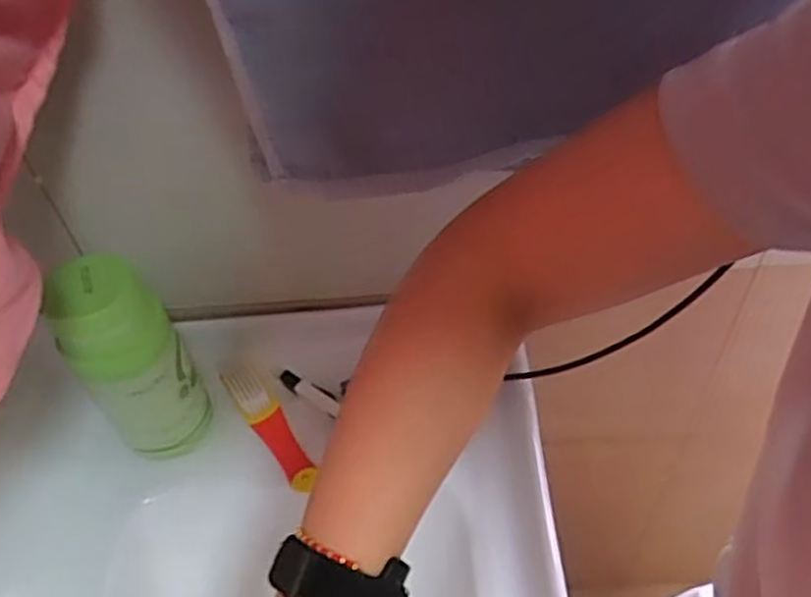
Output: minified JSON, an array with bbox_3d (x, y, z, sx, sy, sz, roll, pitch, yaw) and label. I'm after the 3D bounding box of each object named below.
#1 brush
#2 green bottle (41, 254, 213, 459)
[{"bbox_3d":[-0.115,0.106,0.614,0.031,0.018,0.129,-31,55,-20],"label":"brush"},{"bbox_3d":[-0.213,0.049,0.561,0.077,0.177,0.067,-29,55,-18],"label":"green bottle"}]

